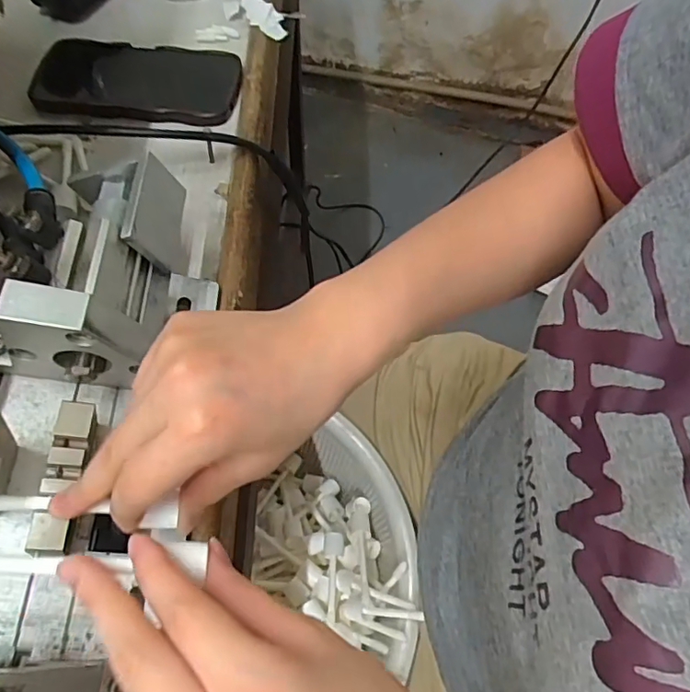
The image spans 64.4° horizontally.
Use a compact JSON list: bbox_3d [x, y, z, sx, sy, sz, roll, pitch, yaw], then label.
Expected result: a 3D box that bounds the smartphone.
[{"bbox_3d":[-0.176,-0.228,0.468,0.164,0.010,0.081,4,63,0],"label":"smartphone"}]

